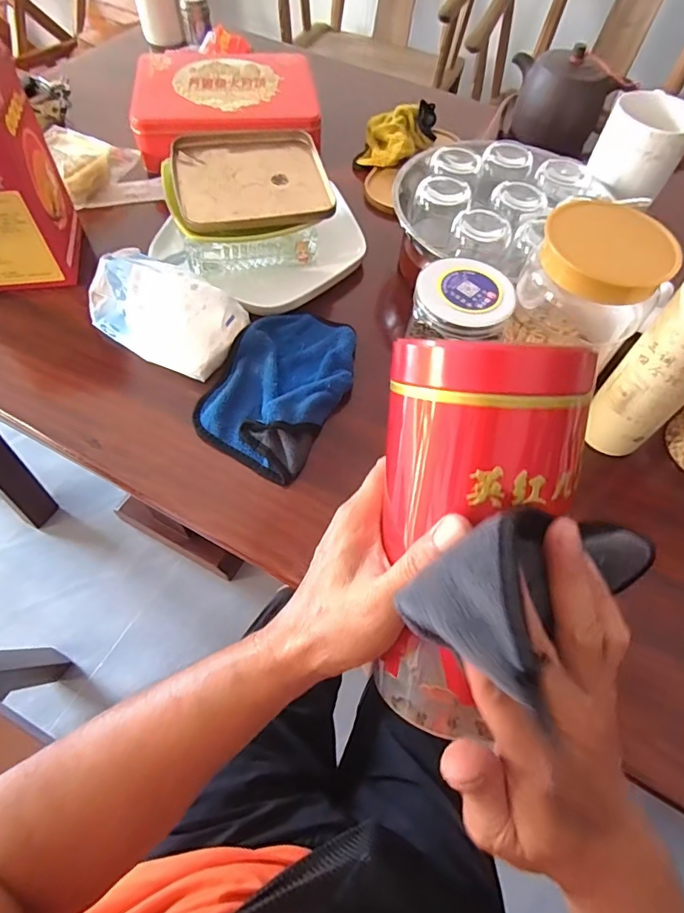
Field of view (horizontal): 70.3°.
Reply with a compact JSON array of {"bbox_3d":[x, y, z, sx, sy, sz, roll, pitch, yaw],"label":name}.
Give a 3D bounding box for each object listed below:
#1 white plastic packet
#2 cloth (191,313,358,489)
[{"bbox_3d":[-0.164,-0.141,0.448,0.129,0.059,0.089,27,61,12],"label":"white plastic packet"},{"bbox_3d":[-0.054,-0.070,0.449,0.115,0.025,0.171,27,61,12],"label":"cloth"}]

